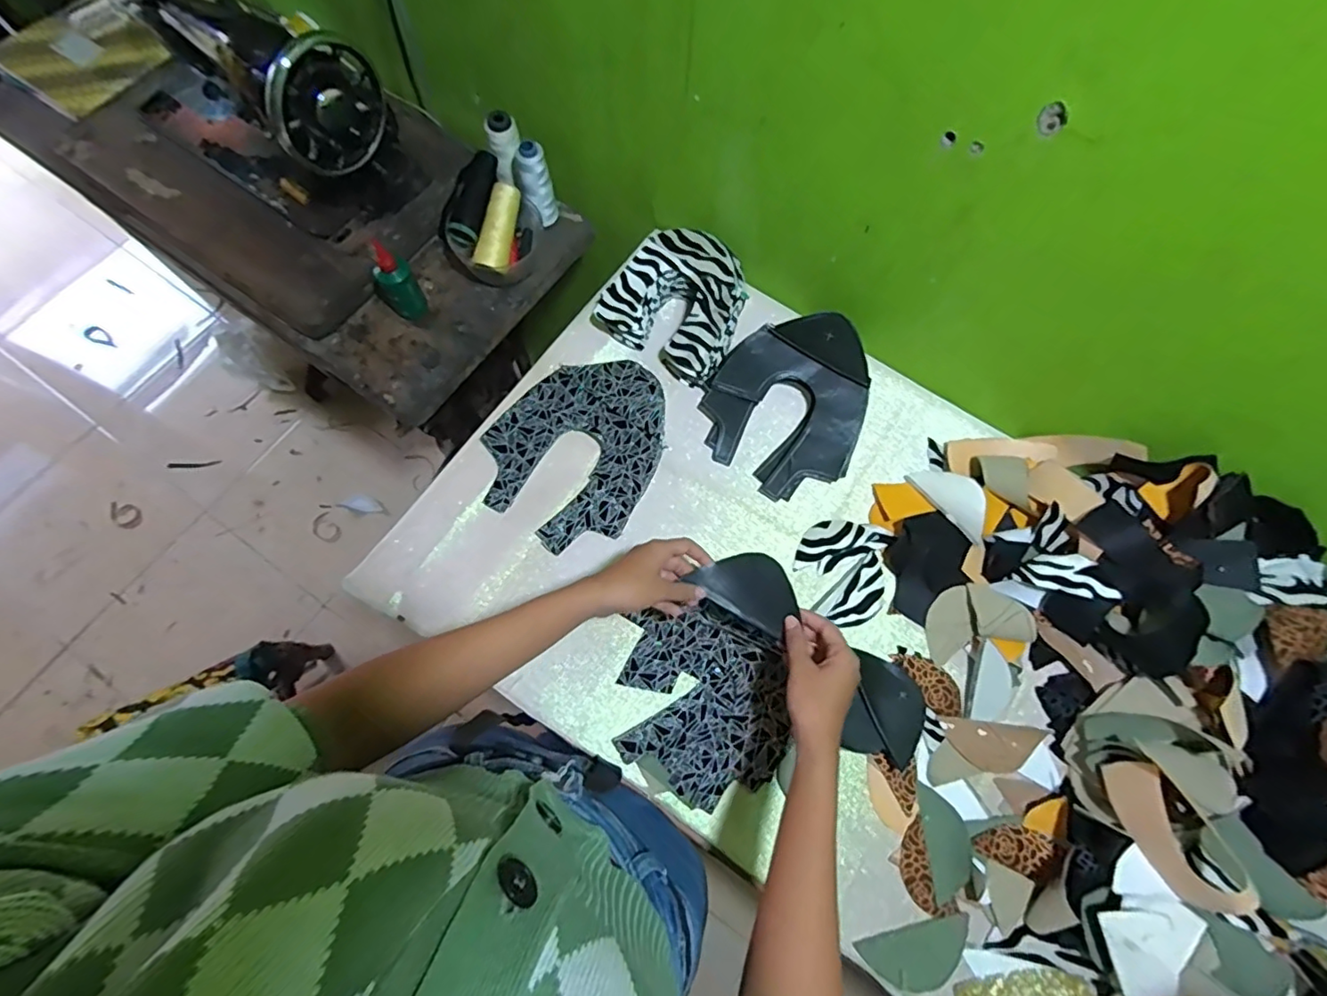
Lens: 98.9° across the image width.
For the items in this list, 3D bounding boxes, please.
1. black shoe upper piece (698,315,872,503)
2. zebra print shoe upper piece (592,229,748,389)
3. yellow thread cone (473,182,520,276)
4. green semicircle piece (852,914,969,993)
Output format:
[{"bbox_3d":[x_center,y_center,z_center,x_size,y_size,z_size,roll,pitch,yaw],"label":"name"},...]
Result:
[{"bbox_3d":[0.160,-0.124,0.704,0.196,0.051,0.231,30,74,8],"label":"black shoe upper piece"},{"bbox_3d":[0.025,-0.255,0.729,0.164,0.076,0.161,32,73,9],"label":"zebra print shoe upper piece"},{"bbox_3d":[-0.212,-0.349,0.740,0.041,0.039,0.112,17,93,6],"label":"yellow thread cone"},{"bbox_3d":[0.251,0.448,0.554,0.110,0.007,0.050,-13,73,-6],"label":"green semicircle piece"}]

